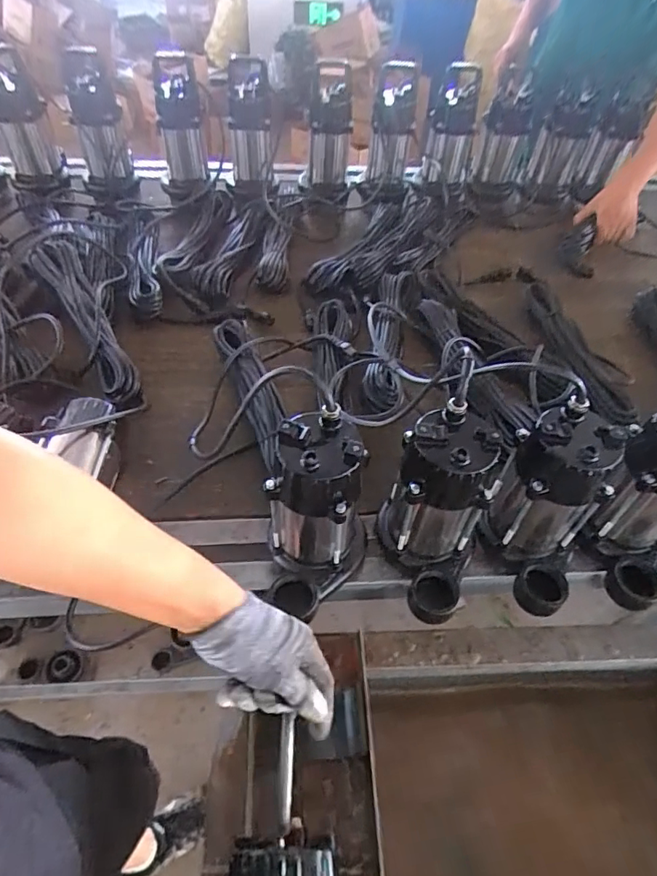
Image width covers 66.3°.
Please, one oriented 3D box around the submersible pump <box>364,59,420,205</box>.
[{"bbox_3d":[0.136,-0.659,1.103,0.098,0.253,0.127,7,51,2],"label":"submersible pump"}]

